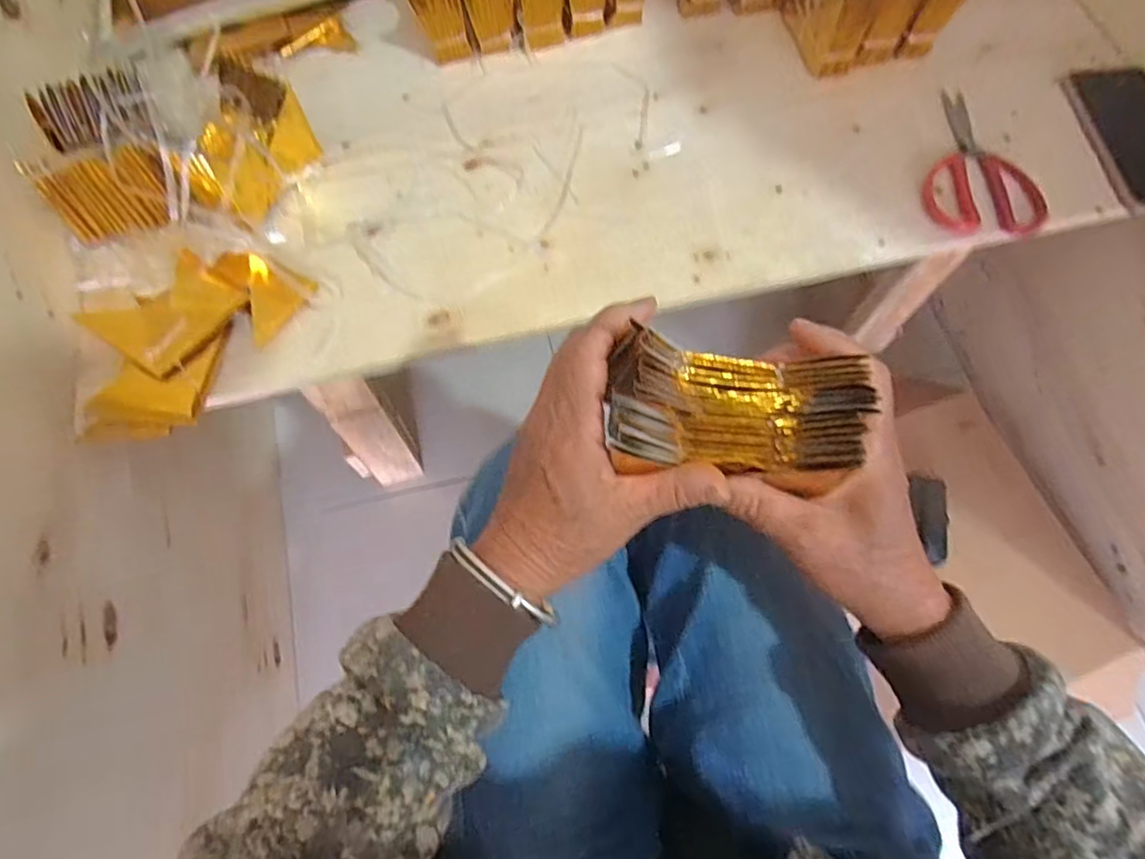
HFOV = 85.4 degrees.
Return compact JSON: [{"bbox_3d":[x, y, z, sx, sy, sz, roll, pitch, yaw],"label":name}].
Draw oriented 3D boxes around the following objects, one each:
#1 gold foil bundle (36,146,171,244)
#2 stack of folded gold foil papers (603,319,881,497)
[{"bbox_3d":[-0.360,-0.186,0.486,0.089,0.061,0.039,-9,69,-3],"label":"gold foil bundle"},{"bbox_3d":[0.071,-0.005,0.278,0.105,0.047,0.066,7,69,-1],"label":"stack of folded gold foil papers"}]

